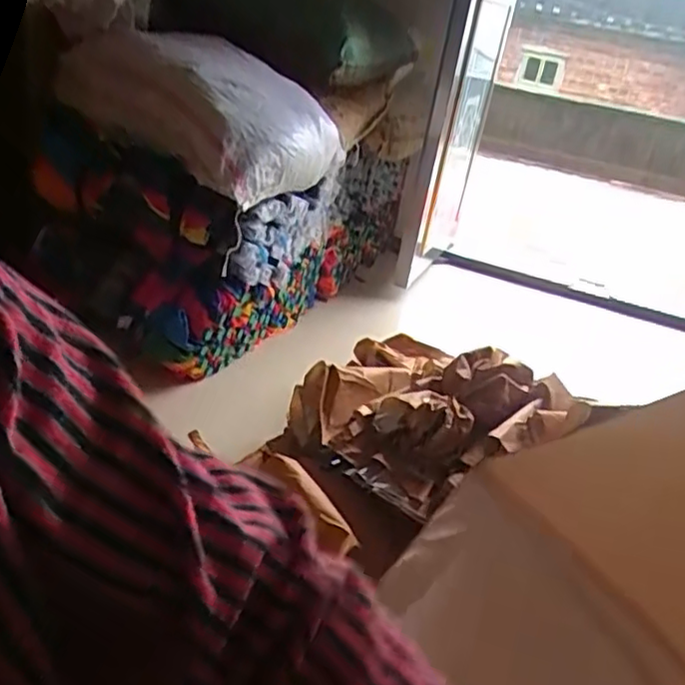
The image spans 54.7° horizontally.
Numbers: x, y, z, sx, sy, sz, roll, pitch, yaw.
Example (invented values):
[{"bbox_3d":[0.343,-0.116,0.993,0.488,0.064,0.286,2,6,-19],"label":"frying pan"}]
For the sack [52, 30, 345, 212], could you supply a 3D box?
[{"bbox_3d":[-0.311,-0.524,1.470,0.585,0.261,0.306,22,29,29],"label":"sack"}]

